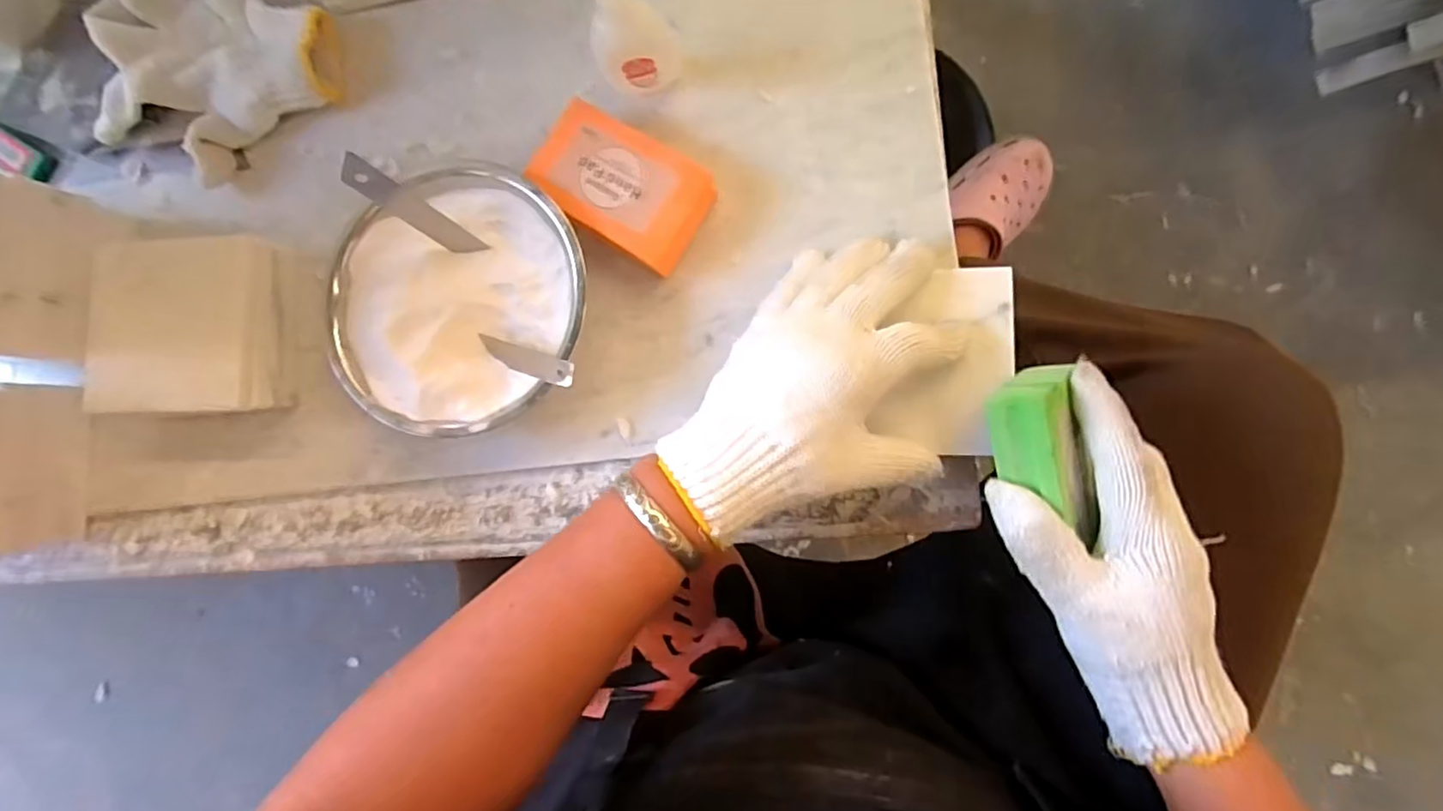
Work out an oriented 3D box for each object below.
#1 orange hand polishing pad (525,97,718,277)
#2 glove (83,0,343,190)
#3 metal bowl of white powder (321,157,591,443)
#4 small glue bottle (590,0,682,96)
[{"bbox_3d":[-0.058,-0.121,0.374,0.097,0.037,0.064,32,89,6],"label":"orange hand polishing pad"},{"bbox_3d":[-0.321,-0.209,0.403,0.148,0.033,0.123,29,89,6],"label":"glove"},{"bbox_3d":[-0.146,-0.057,0.372,0.149,0.042,0.141,-31,84,2],"label":"metal bowl of white powder"},{"bbox_3d":[-0.050,-0.207,0.357,0.046,0.067,0.048,-17,85,3],"label":"small glue bottle"}]

